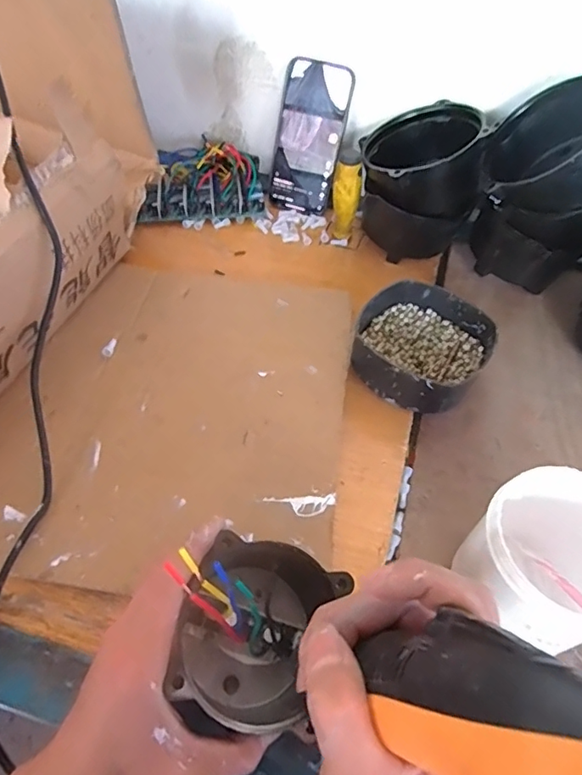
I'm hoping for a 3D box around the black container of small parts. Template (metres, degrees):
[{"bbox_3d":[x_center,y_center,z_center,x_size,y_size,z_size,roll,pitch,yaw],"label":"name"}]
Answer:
[{"bbox_3d":[0.121,-0.040,0.482,0.116,0.043,0.120,32,56,19],"label":"black container of small parts"}]

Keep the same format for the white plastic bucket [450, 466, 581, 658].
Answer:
[{"bbox_3d":[0.162,0.118,0.340,0.096,0.108,0.090,2,52,-3],"label":"white plastic bucket"}]

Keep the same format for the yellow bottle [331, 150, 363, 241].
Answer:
[{"bbox_3d":[0.064,-0.220,0.591,0.030,0.103,0.037,9,52,2],"label":"yellow bottle"}]

